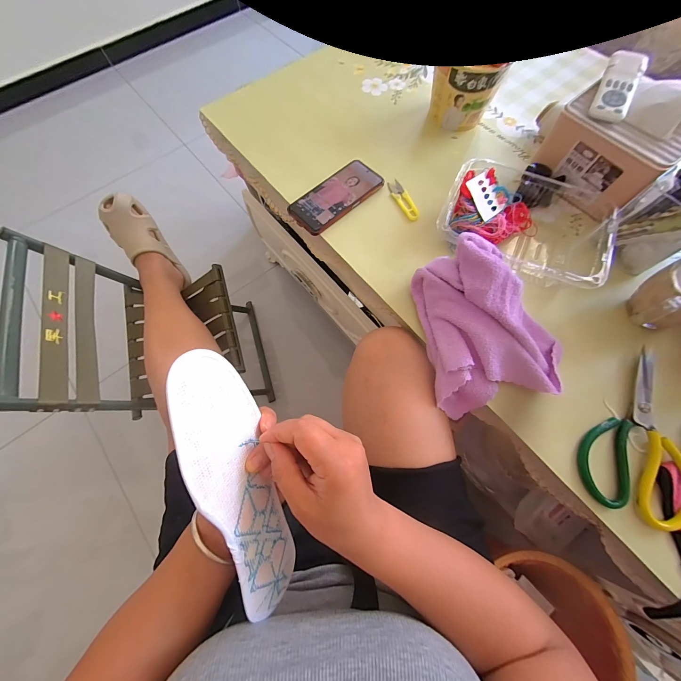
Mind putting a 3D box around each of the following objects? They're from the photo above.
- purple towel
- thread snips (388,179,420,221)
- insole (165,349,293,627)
[{"bbox_3d":[0.179,-0.018,0.388,0.162,0.071,0.216,-27,85,17],"label":"purple towel"},{"bbox_3d":[0.108,-0.244,0.495,0.027,0.010,0.092,-17,70,-6],"label":"thread snips"},{"bbox_3d":[-0.085,0.128,0.240,0.007,0.080,0.244,-6,101,22],"label":"insole"}]

